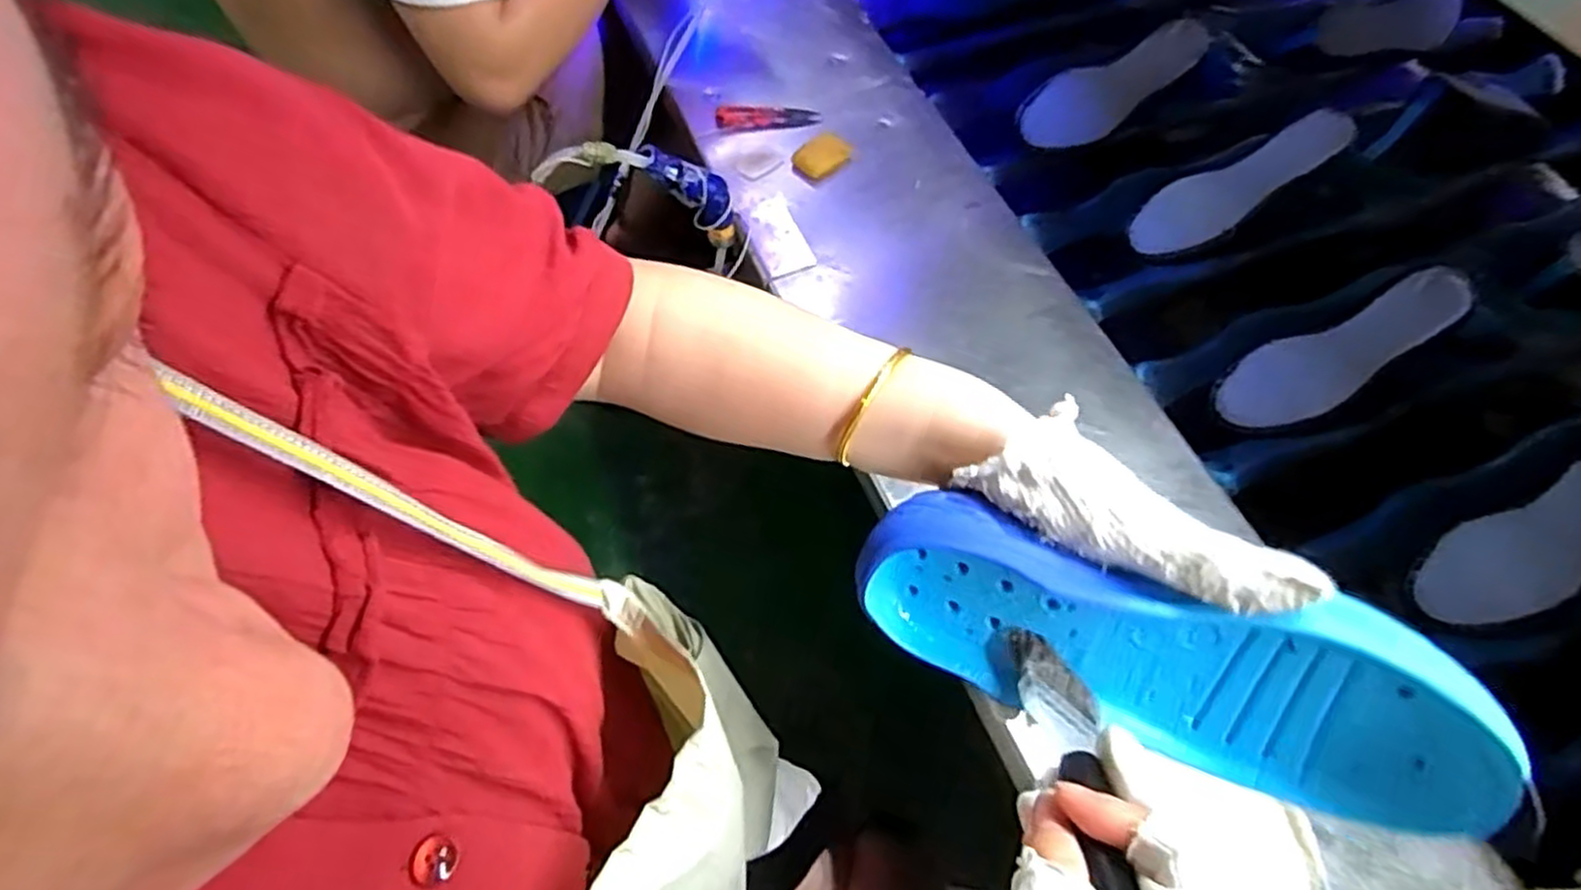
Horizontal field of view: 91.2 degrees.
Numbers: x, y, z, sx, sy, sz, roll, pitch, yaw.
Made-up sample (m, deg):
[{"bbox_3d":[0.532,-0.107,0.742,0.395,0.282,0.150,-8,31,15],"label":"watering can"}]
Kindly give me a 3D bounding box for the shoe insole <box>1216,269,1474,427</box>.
[{"bbox_3d":[0.461,-0.077,0.642,0.197,0.023,0.065,-32,51,13],"label":"shoe insole"}]

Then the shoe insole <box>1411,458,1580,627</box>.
[{"bbox_3d":[0.557,0.063,0.566,0.206,0.012,0.068,-36,55,-1],"label":"shoe insole"}]

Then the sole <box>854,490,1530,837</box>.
[{"bbox_3d":[0.140,0.079,0.306,0.222,0.087,0.043,18,39,20],"label":"sole"}]

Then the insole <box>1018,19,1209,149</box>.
[{"bbox_3d":[0.330,-0.361,0.789,0.198,0.069,0.012,-25,15,3],"label":"insole"}]

